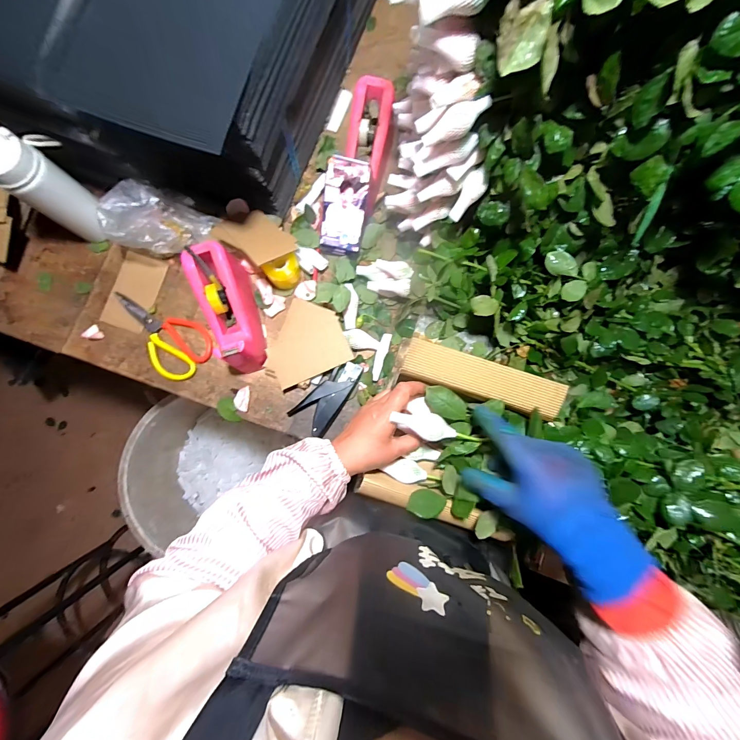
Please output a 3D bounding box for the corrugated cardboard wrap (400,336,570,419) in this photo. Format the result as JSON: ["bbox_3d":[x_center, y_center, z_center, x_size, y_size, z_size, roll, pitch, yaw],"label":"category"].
[{"bbox_3d":[0.146,0.013,0.430,0.207,0.012,0.052,19,100,2],"label":"corrugated cardboard wrap"}]

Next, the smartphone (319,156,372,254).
[{"bbox_3d":[-0.045,-0.275,0.578,0.072,0.156,0.013,15,42,-1],"label":"smartphone"}]

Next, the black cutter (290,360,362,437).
[{"bbox_3d":[-0.069,0.047,0.596,0.070,0.025,0.141,44,84,2],"label":"black cutter"}]

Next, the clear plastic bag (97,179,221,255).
[{"bbox_3d":[-0.360,-0.251,0.576,0.131,0.090,0.142,39,84,2],"label":"clear plastic bag"}]

